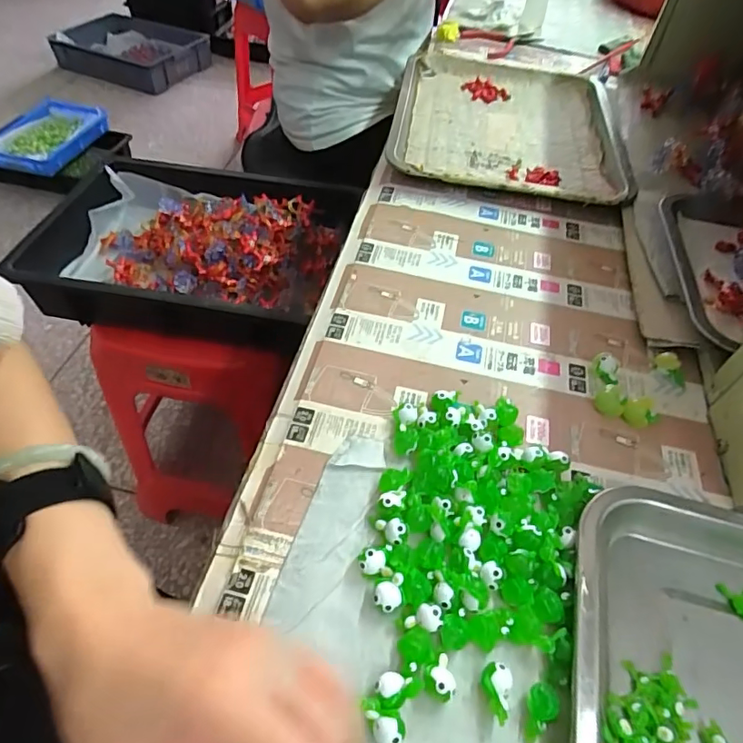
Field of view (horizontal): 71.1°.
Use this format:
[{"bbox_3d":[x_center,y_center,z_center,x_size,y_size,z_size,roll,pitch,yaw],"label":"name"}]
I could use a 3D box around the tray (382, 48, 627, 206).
[{"bbox_3d":[0.158,-0.296,0.610,0.251,0.027,0.307,9,51,3],"label":"tray"}]

